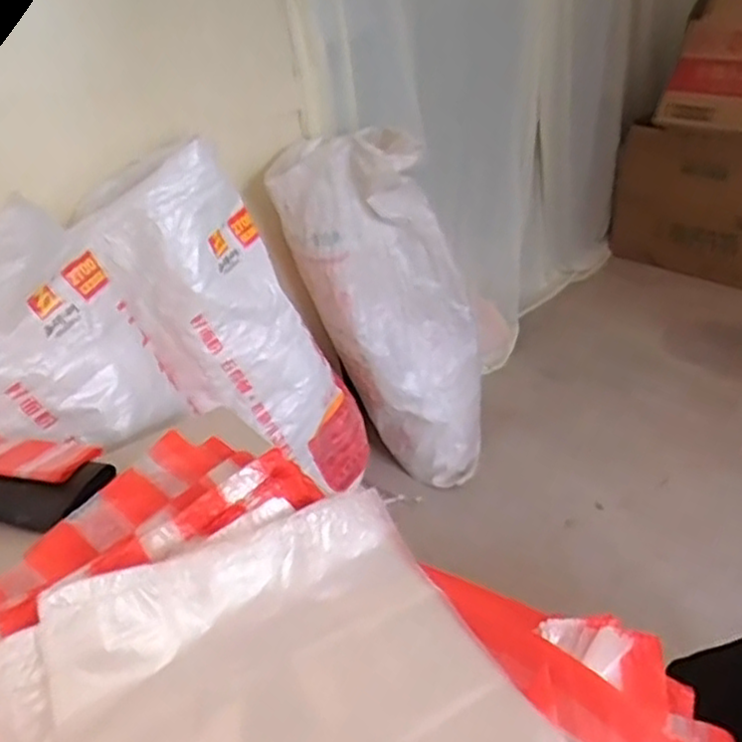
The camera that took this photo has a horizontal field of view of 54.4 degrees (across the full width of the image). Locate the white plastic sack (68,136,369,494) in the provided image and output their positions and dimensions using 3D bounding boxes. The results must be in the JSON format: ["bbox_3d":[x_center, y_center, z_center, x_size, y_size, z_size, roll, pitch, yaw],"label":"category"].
[{"bbox_3d":[-0.189,-0.039,1.158,0.232,0.629,0.147,-32,31,4],"label":"white plastic sack"}]

